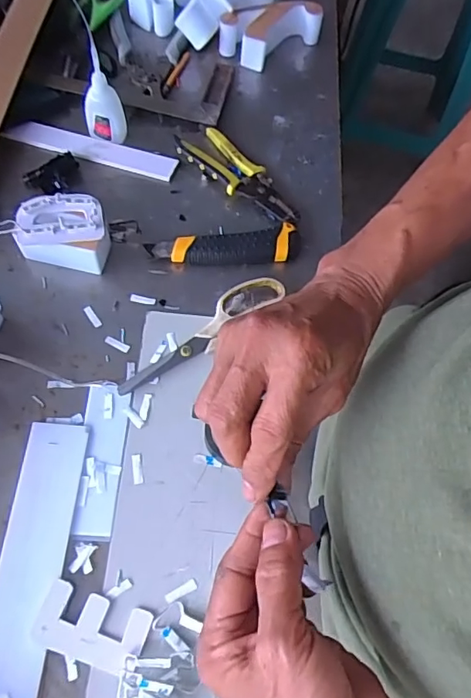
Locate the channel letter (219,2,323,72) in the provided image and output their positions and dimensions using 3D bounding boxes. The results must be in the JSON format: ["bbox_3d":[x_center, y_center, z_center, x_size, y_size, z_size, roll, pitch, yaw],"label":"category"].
[{"bbox_3d":[0.046,-0.424,0.688,0.133,0.046,0.063,-38,72,-18],"label":"channel letter"}]

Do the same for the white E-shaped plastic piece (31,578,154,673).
[{"bbox_3d":[-0.111,0.214,0.399,0.084,0.005,0.046,17,65,5],"label":"white E-shaped plastic piece"}]

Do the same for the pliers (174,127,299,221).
[{"bbox_3d":[0.006,-0.200,0.596,0.163,0.020,0.054,42,70,15],"label":"pliers"}]

